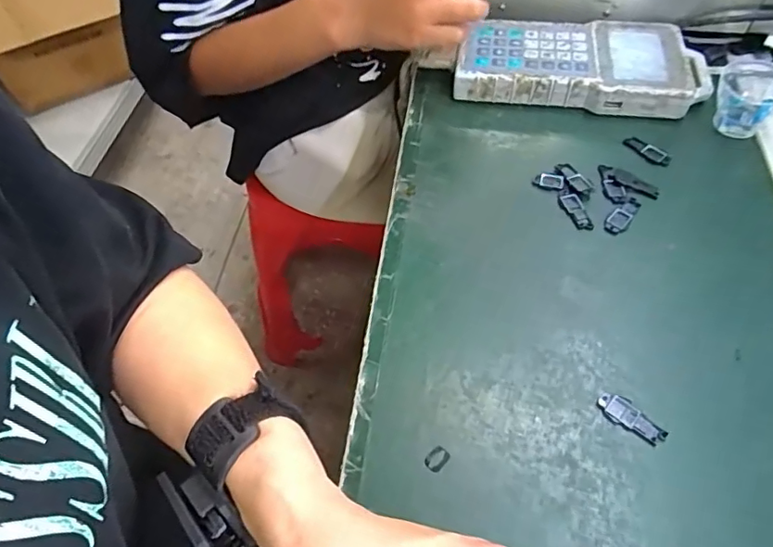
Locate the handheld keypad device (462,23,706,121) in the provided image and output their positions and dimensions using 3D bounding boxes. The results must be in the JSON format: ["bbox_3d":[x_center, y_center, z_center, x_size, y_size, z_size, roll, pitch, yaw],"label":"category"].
[{"bbox_3d":[0.182,-0.196,0.500,0.227,0.035,0.104,9,56,10],"label":"handheld keypad device"}]

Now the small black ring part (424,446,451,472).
[{"bbox_3d":[0.030,0.108,0.312,0.011,0.004,0.015,36,64,25],"label":"small black ring part"}]

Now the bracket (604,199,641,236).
[{"bbox_3d":[0.183,-0.045,0.412,0.016,0.004,0.040,32,62,23],"label":"bracket"}]

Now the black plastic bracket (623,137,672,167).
[{"bbox_3d":[0.220,-0.103,0.451,0.017,0.005,0.040,-40,62,-22],"label":"black plastic bracket"}]

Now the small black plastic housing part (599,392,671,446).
[{"bbox_3d":[0.146,0.087,0.319,0.017,0.004,0.039,-38,61,-21],"label":"small black plastic housing part"}]

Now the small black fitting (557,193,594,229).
[{"bbox_3d":[0.148,-0.049,0.417,0.015,0.004,0.038,-15,55,-7],"label":"small black fitting"}]

